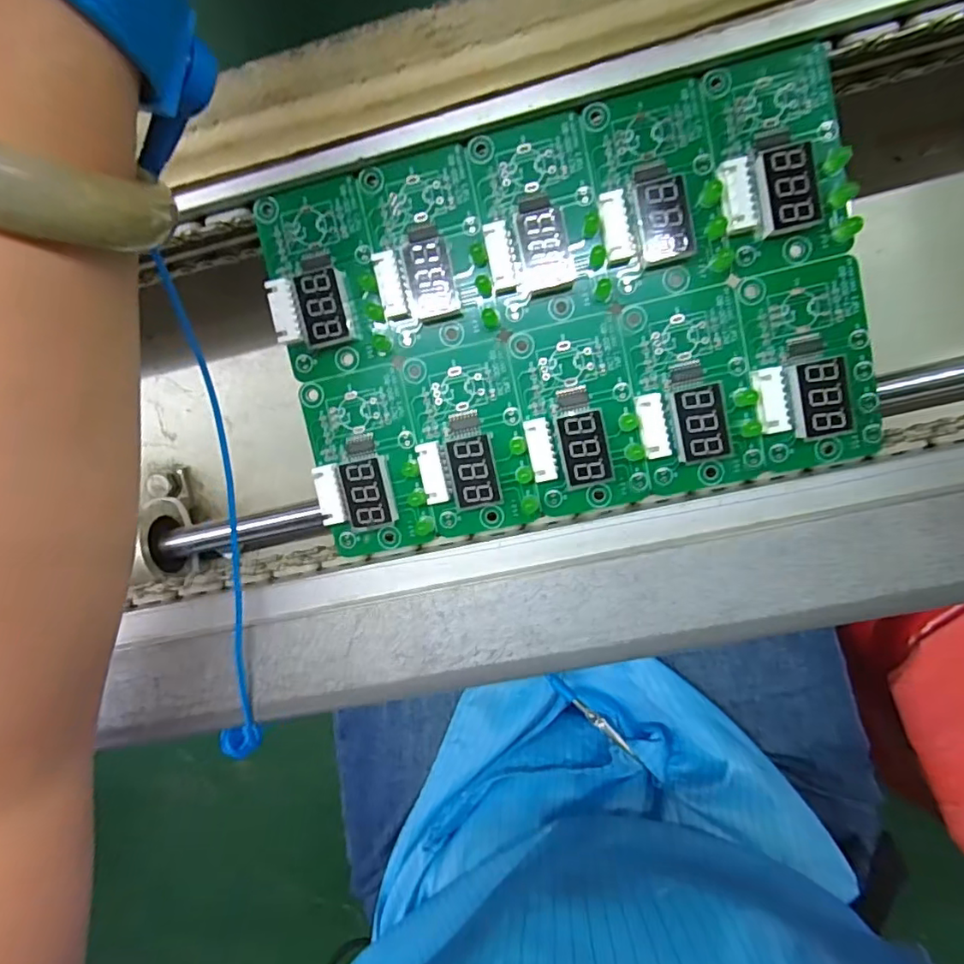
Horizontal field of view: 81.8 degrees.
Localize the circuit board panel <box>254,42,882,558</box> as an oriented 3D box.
[{"bbox_3d":[0.025,-0.051,0.178,0.180,0.012,0.121,-12,95,7],"label":"circuit board panel"}]

